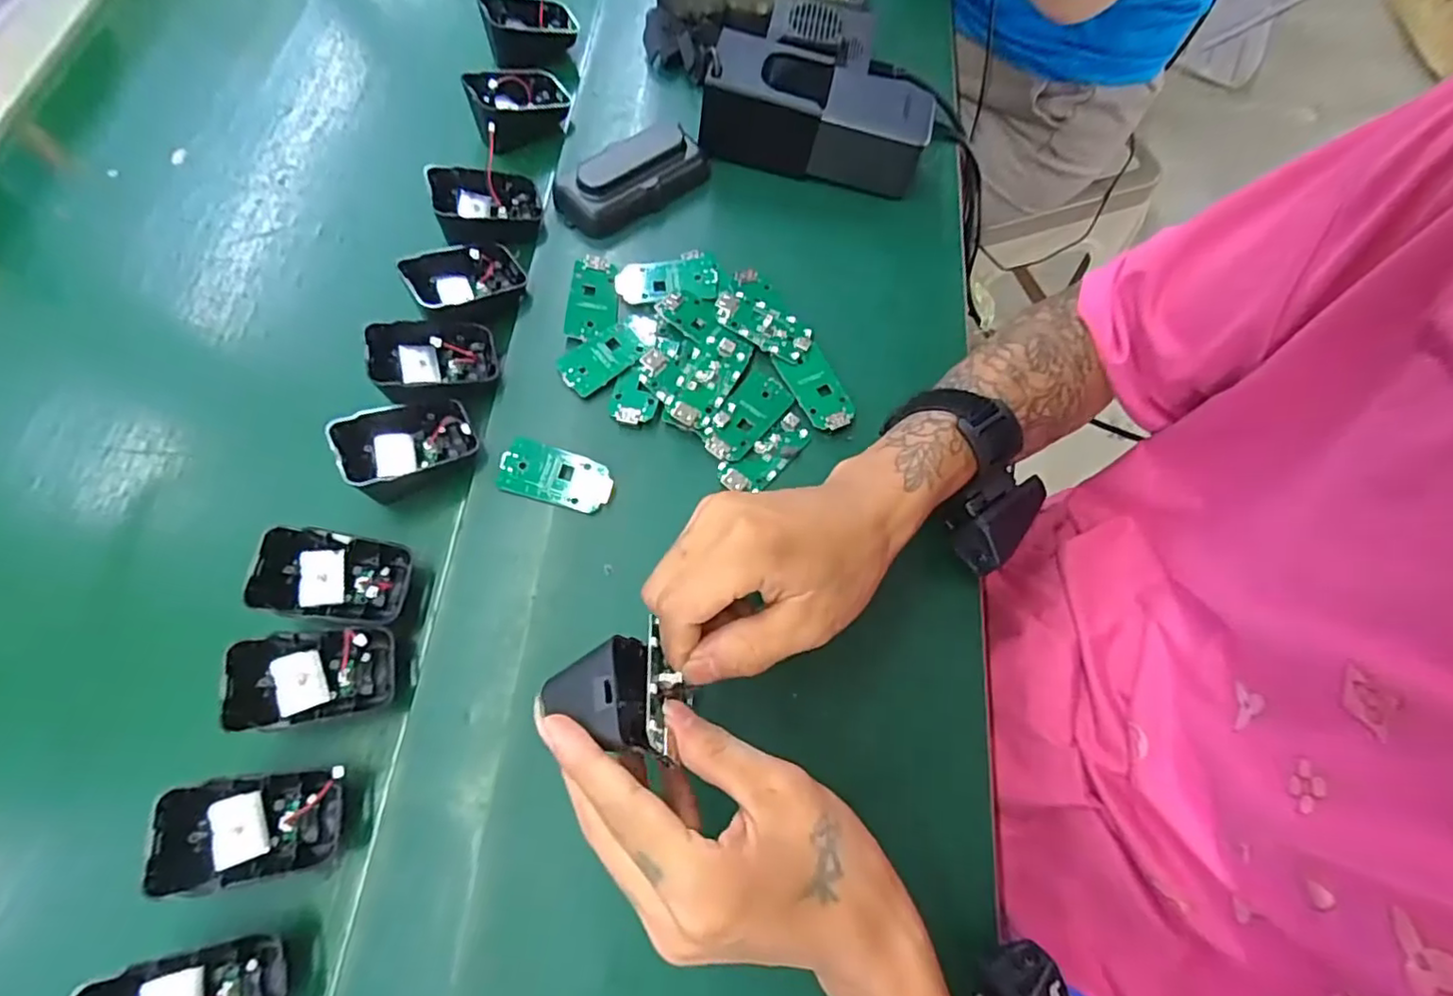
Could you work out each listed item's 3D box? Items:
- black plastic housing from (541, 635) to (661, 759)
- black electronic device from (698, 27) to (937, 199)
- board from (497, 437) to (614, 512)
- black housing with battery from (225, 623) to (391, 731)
[{"bbox_3d":[-0.048,0.082,0.247,0.033,0.033,0.046,-32,58,15],"label":"black plastic housing"},{"bbox_3d":[0.063,-0.267,0.444,0.153,0.057,0.063,14,69,-3],"label":"black electronic device"},{"bbox_3d":[-0.097,-0.013,0.359,0.064,0.008,0.031,13,72,5],"label":"board"},{"bbox_3d":[-0.201,0.089,0.309,0.067,0.025,0.043,-3,69,-20],"label":"black housing with battery"}]

